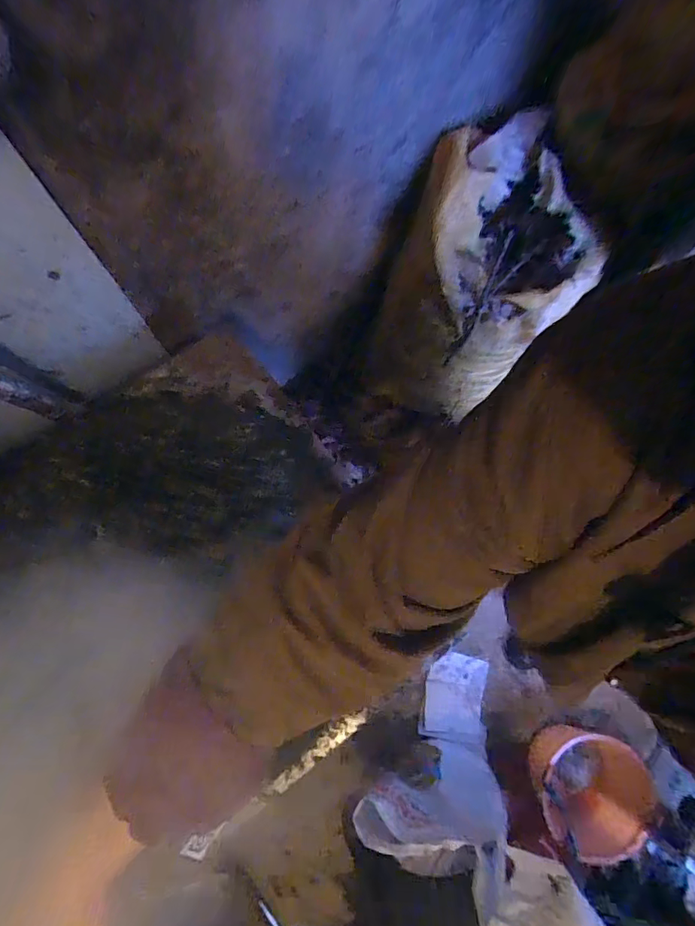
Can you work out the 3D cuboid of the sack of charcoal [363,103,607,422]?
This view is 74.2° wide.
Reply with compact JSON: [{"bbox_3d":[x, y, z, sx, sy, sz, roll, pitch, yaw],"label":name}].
[{"bbox_3d":[0.310,-0.411,1.092,0.401,0.483,0.447,18,77,3],"label":"sack of charcoal"}]

